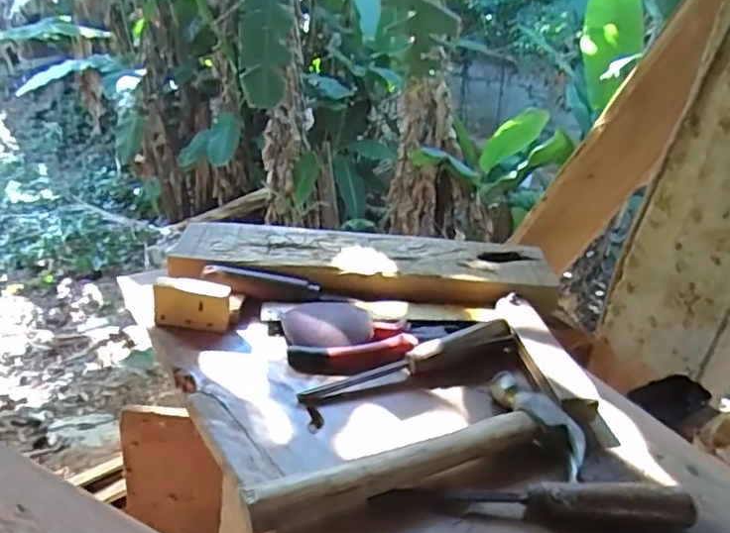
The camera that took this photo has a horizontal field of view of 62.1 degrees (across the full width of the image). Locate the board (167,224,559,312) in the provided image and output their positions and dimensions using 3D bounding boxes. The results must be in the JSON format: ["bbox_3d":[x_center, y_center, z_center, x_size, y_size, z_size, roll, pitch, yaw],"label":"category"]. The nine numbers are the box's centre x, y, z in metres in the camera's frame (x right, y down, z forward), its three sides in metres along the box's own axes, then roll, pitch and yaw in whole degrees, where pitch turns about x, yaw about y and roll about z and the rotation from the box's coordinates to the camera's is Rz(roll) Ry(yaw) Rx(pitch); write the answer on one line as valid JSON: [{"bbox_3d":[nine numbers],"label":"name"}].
[{"bbox_3d":[0.003,0.002,0.744,0.459,0.040,0.130,5,29,-3],"label":"board"}]

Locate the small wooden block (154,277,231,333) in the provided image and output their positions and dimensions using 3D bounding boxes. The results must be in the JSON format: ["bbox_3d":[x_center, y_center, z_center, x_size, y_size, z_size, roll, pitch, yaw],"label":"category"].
[{"bbox_3d":[-0.178,0.040,0.627,0.075,0.049,0.026,5,29,-2],"label":"small wooden block"}]

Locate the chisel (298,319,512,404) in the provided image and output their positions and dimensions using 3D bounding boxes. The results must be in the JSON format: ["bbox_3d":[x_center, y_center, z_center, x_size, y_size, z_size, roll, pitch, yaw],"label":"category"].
[{"bbox_3d":[0.047,0.093,0.591,0.230,0.029,0.023,-10,33,-27],"label":"chisel"}]

